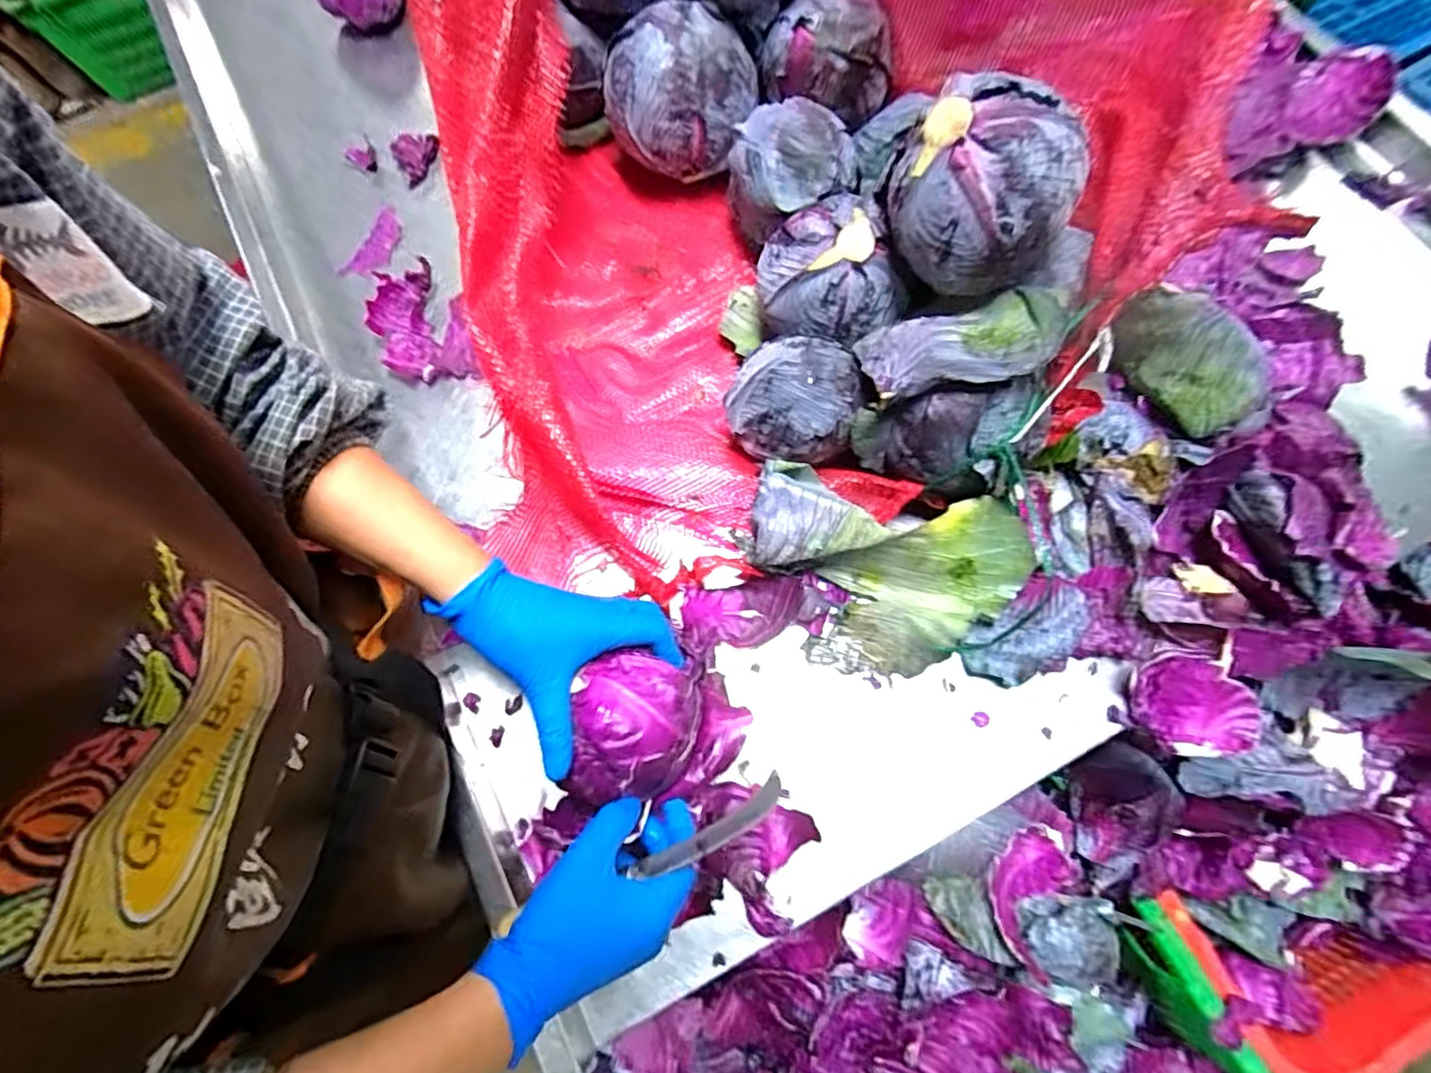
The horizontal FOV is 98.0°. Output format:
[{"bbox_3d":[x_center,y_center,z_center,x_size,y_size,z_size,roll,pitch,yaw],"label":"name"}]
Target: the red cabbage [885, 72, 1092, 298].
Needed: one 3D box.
[{"bbox_3d":[0.197,-0.256,0.456,0.128,0.102,0.116,29,76,10],"label":"red cabbage"}]

